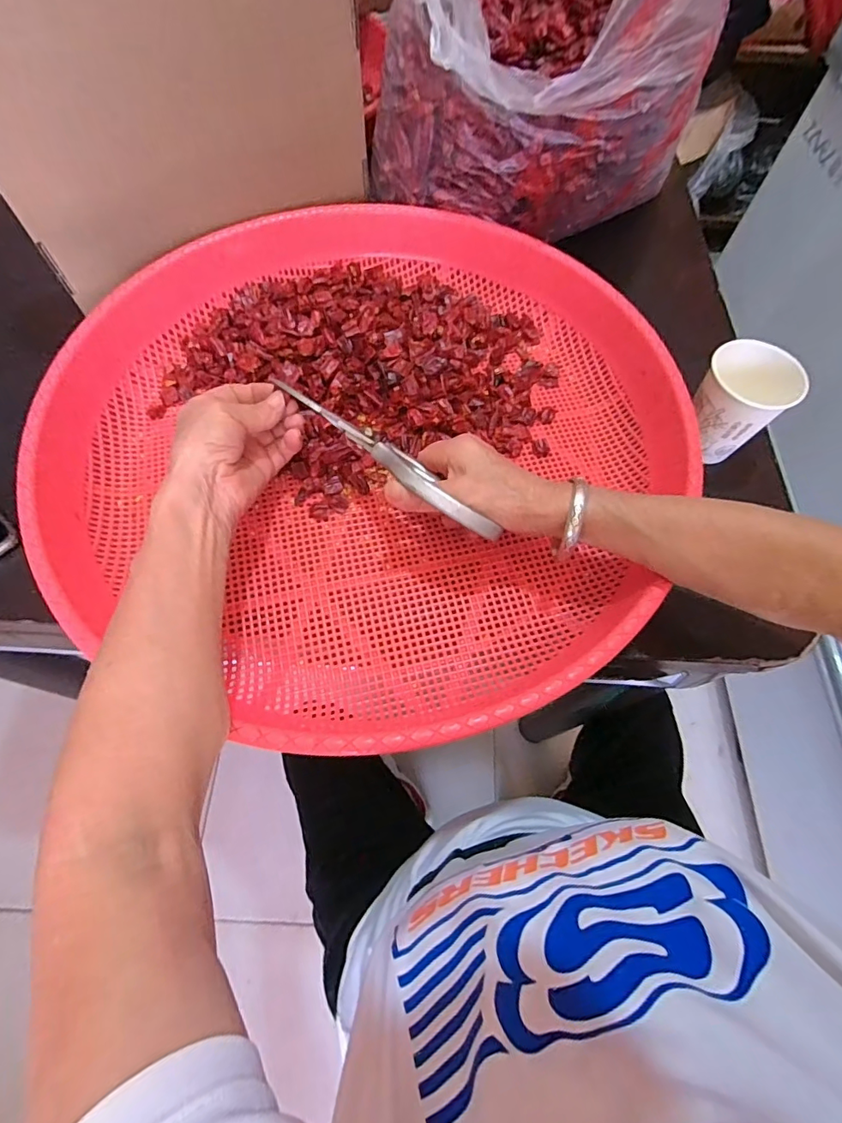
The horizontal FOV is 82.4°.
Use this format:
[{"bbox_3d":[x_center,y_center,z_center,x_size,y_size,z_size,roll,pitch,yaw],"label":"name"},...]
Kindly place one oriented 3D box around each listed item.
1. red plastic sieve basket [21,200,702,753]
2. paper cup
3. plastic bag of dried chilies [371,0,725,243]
[{"bbox_3d":[-0.041,-0.119,0.417,0.486,0.069,0.493,1,65,-1],"label":"red plastic sieve basket"},{"bbox_3d":[0.274,-0.138,0.420,0.071,0.077,0.072,1,65,-1],"label":"paper cup"},{"bbox_3d":[0.125,-0.507,0.491,0.305,0.205,0.327,27,67,10],"label":"plastic bag of dried chilies"}]

